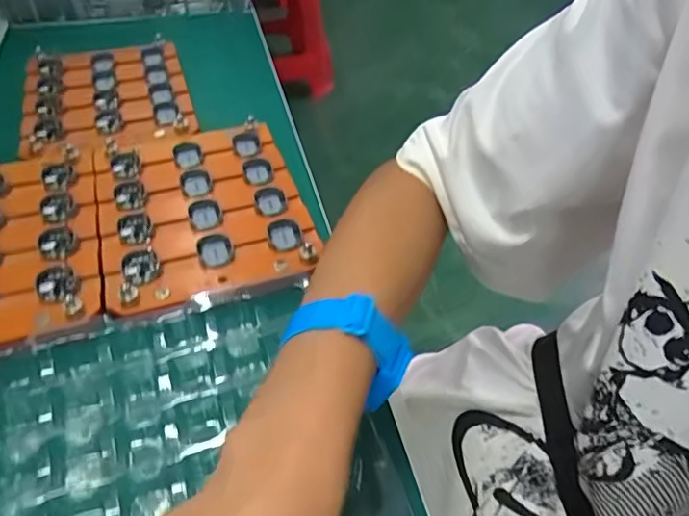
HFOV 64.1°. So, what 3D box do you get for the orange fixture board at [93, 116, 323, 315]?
[{"bbox_3d":[-0.109,-0.041,0.419,0.147,0.018,0.192,-15,48,-14],"label":"orange fixture board"}]

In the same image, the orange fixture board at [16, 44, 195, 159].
[{"bbox_3d":[-0.224,-0.154,0.519,0.145,0.016,0.186,-14,48,-14],"label":"orange fixture board"}]

